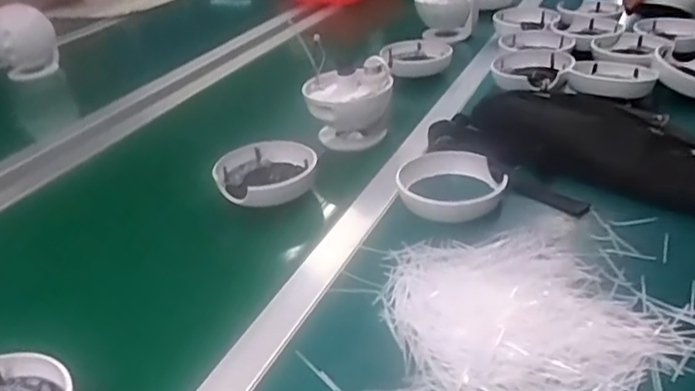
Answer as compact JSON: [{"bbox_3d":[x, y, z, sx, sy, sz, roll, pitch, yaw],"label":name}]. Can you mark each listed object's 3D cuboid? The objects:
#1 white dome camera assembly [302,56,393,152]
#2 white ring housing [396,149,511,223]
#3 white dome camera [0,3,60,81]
[{"bbox_3d":[0.004,-0.117,0.839,0.110,0.111,0.099,-2,30,4],"label":"white dome camera assembly"},{"bbox_3d":[0.114,-0.014,0.695,0.122,0.028,0.120,3,30,12],"label":"white ring housing"},{"bbox_3d":[-0.627,-0.300,1.197,0.114,0.147,0.096,-18,32,-22],"label":"white dome camera"}]

